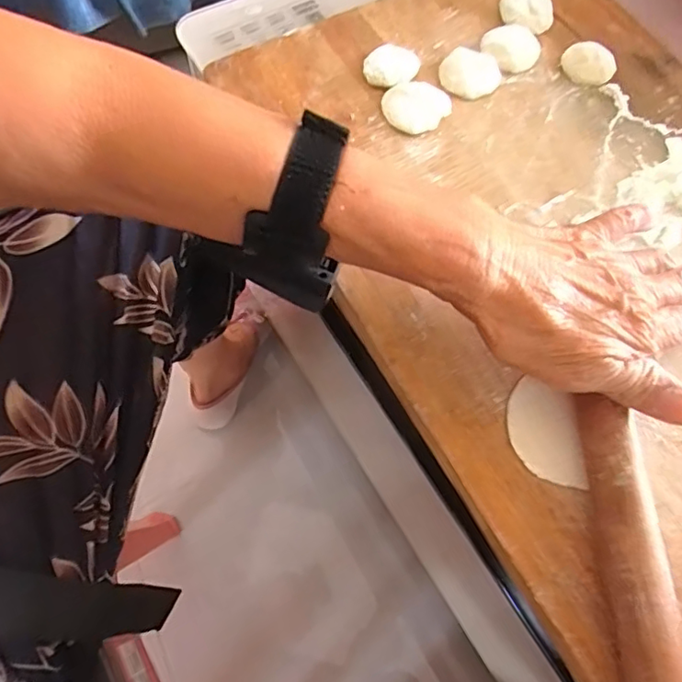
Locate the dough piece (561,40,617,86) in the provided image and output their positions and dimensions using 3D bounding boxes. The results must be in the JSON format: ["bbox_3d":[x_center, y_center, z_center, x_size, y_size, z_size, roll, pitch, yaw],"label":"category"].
[{"bbox_3d":[0.172,-0.192,0.381,0.036,0.014,0.027,26,67,10],"label":"dough piece"}]

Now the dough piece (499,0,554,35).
[{"bbox_3d":[0.136,-0.243,0.400,0.039,0.011,0.033,21,68,5],"label":"dough piece"}]

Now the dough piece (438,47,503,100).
[{"bbox_3d":[0.088,-0.181,0.374,0.040,0.010,0.037,1,68,-3],"label":"dough piece"}]

